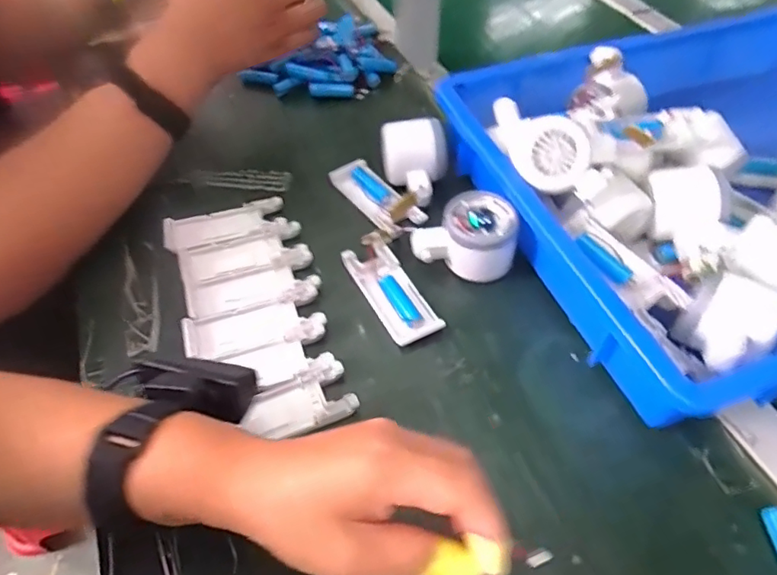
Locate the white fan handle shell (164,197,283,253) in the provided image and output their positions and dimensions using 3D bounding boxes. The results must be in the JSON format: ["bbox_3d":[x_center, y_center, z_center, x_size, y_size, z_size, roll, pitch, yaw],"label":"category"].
[{"bbox_3d":[-0.151,-0.060,0.491,0.107,0.011,0.037,-16,53,-11],"label":"white fan handle shell"}]

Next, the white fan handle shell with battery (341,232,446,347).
[{"bbox_3d":[0.000,0.001,0.439,0.042,0.015,0.106,-22,54,-15],"label":"white fan handle shell with battery"}]

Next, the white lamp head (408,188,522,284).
[{"bbox_3d":[0.064,-0.044,0.450,0.085,0.048,0.062,3,52,4],"label":"white lamp head"}]

